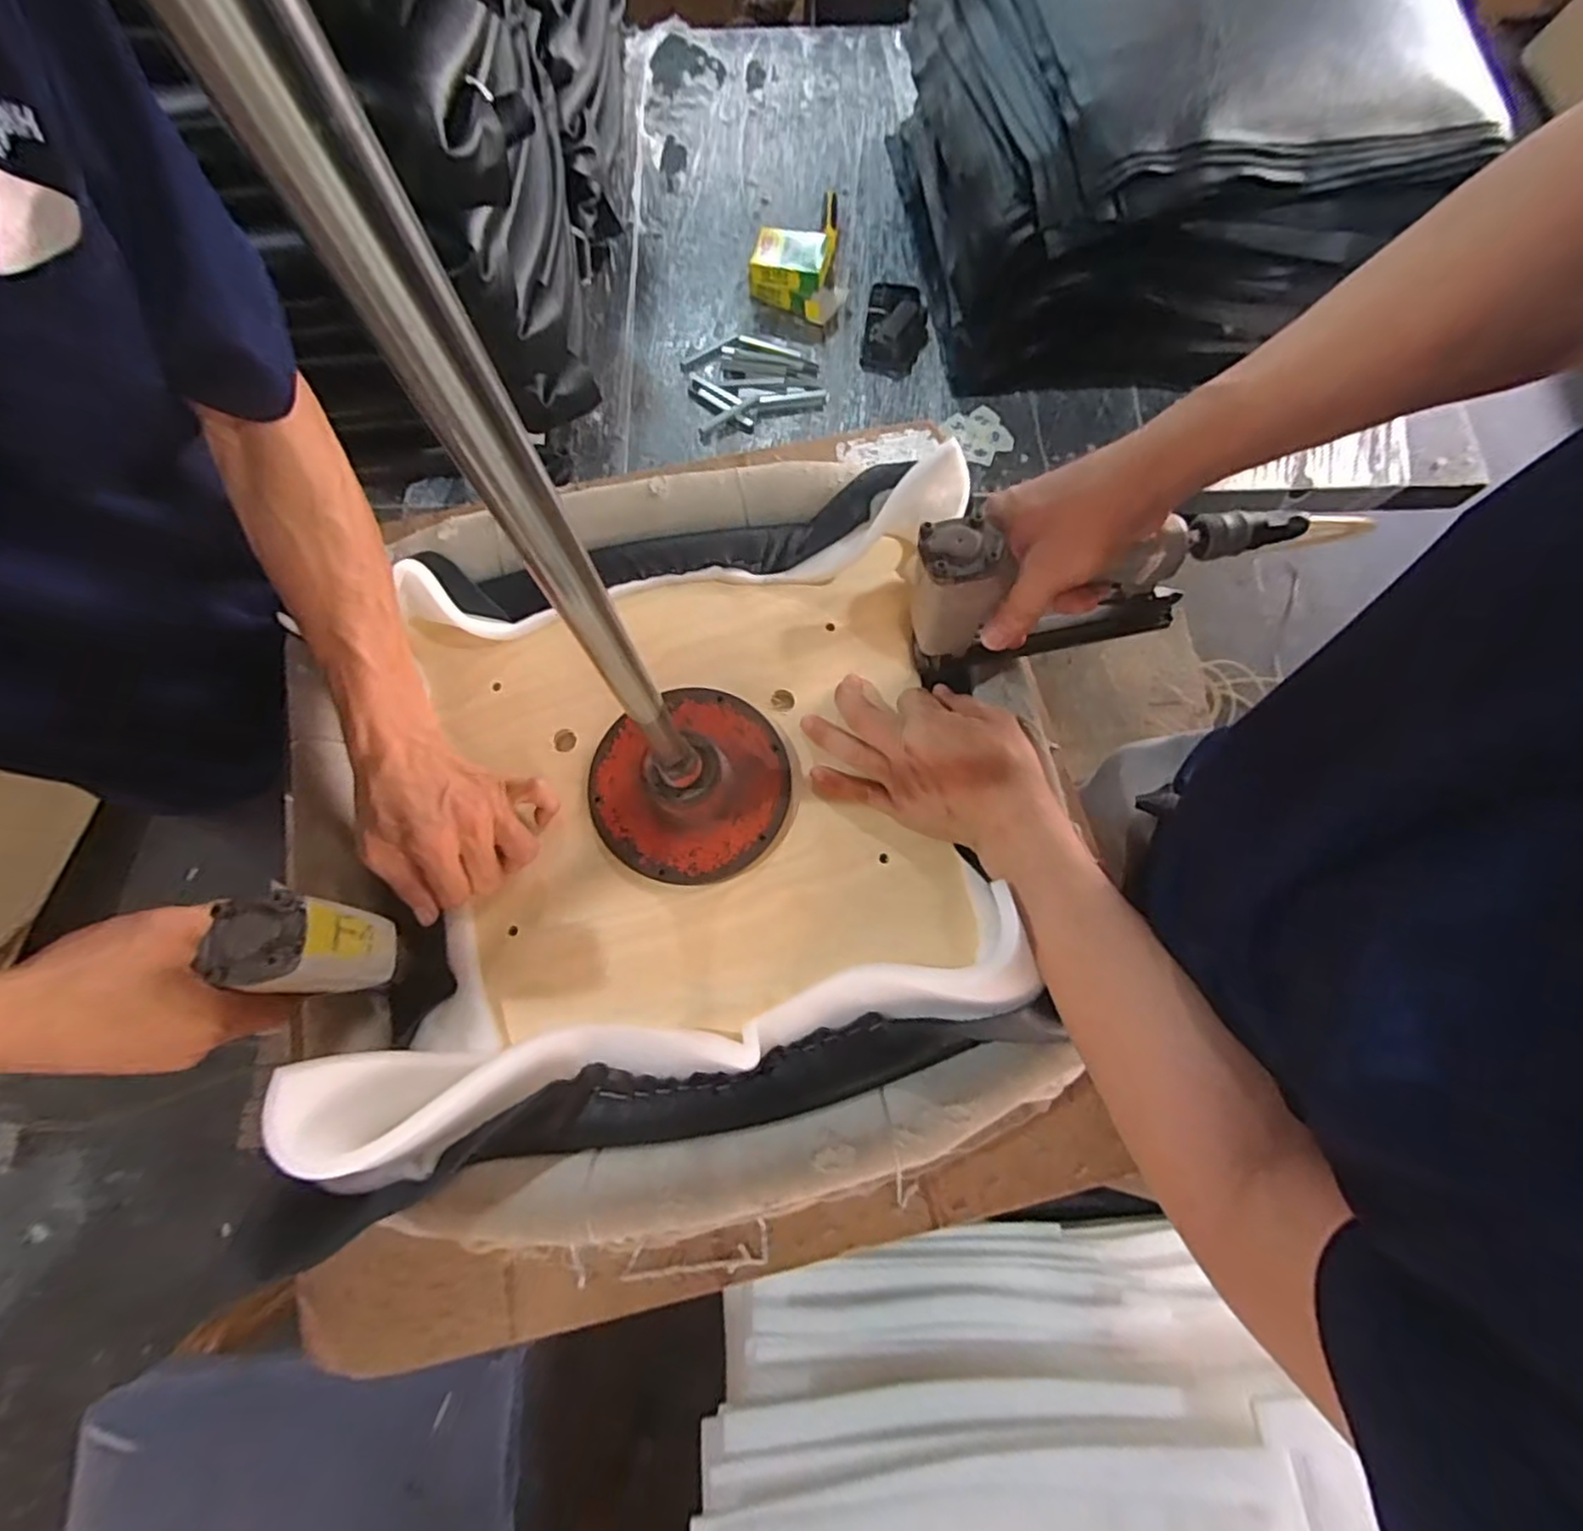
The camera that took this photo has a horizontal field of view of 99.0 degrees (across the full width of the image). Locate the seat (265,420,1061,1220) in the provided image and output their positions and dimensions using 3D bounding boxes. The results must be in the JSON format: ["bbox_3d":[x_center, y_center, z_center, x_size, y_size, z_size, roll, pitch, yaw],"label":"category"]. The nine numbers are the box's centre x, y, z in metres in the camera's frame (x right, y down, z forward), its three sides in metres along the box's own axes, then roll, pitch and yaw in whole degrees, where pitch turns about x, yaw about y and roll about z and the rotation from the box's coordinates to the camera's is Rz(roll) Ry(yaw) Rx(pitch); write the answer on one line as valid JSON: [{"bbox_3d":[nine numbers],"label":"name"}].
[{"bbox_3d":[-0.071,-0.005,0.461,0.425,0.110,0.466,-10,73,-3],"label":"seat"}]

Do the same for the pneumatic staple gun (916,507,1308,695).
[{"bbox_3d":[0.200,-0.113,0.469,0.248,0.147,0.050,-5,73,-2],"label":"pneumatic staple gun"}]

